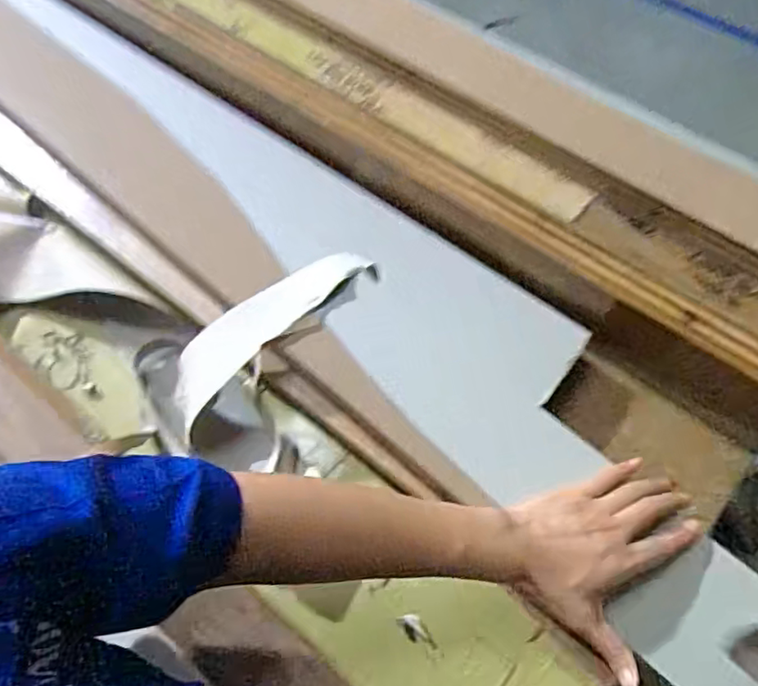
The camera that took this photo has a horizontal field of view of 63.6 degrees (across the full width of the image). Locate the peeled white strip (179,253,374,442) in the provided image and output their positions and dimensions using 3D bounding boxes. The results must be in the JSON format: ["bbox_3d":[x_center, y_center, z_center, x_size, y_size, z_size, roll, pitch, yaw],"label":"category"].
[{"bbox_3d":[-0.123,-0.009,0.610,0.250,0.050,0.054,-38,66,14],"label":"peeled white strip"}]

